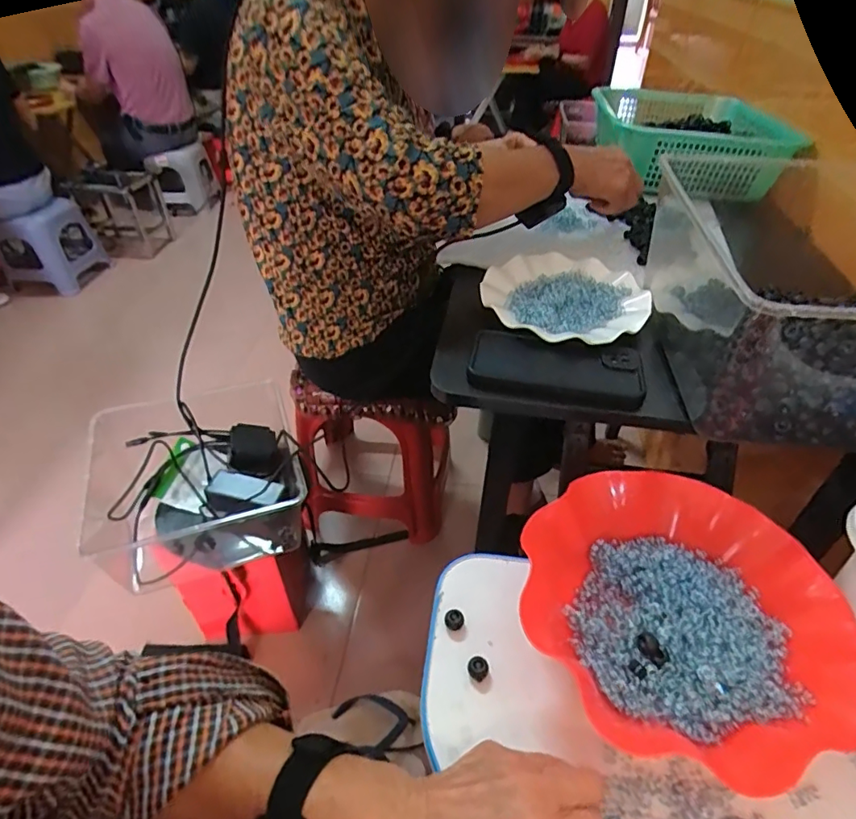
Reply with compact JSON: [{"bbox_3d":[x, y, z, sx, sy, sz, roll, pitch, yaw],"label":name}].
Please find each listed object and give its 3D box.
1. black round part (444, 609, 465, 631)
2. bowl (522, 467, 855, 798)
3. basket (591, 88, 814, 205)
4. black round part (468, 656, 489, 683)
[{"bbox_3d":[0.021,0.171,0.417,0.016,0.011,0.014,5,41,6],"label":"black round part"},{"bbox_3d":[0.190,0.152,0.396,0.207,0.064,0.219,0,41,0],"label":"bowl"},{"bbox_3d":[0.438,-0.484,0.916,0.255,0.091,0.352,2,41,2],"label":"basket"},{"bbox_3d":[0.038,0.196,0.389,0.016,0.010,0.015,0,41,0],"label":"black round part"}]

